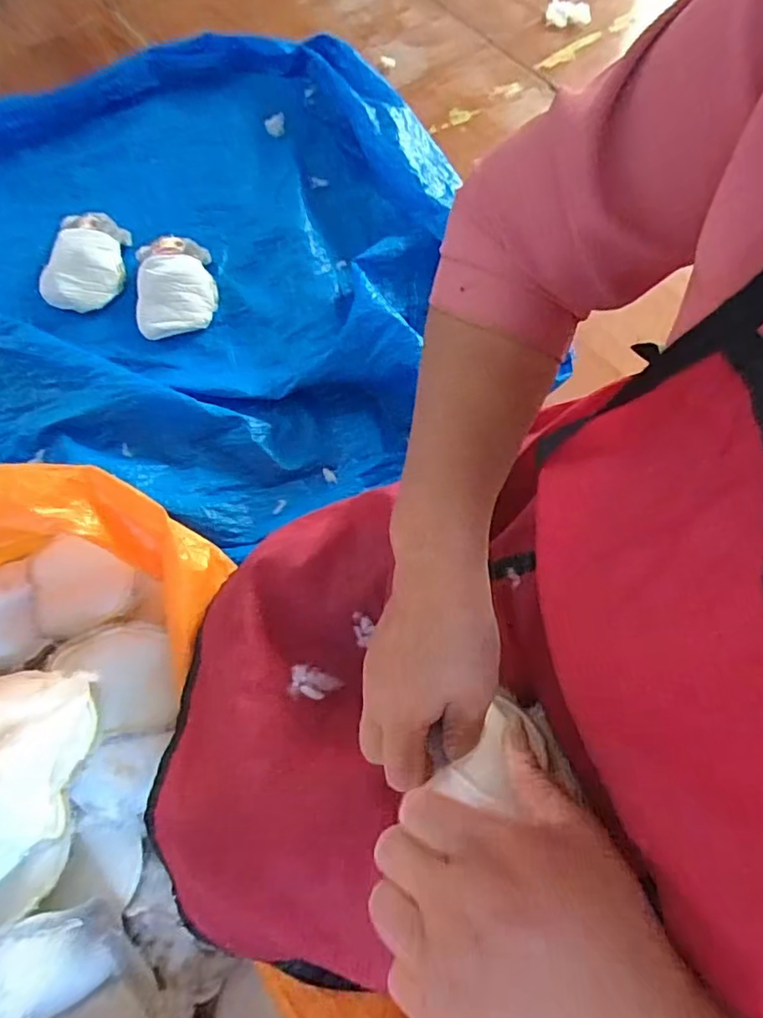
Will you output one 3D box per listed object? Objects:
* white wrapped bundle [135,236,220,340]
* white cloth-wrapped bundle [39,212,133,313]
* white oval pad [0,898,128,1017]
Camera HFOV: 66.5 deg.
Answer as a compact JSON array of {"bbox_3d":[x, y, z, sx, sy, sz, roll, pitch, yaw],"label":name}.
[{"bbox_3d":[-0.342,-0.373,0.970,0.125,0.055,0.176,-6,69,-3],"label":"white wrapped bundle"},{"bbox_3d":[-0.486,-0.419,0.968,0.112,0.047,0.180,11,69,4],"label":"white cloth-wrapped bundle"},{"bbox_3d":[-0.271,0.358,0.453,0.113,0.060,0.070,-16,69,-6],"label":"white oval pad"}]

